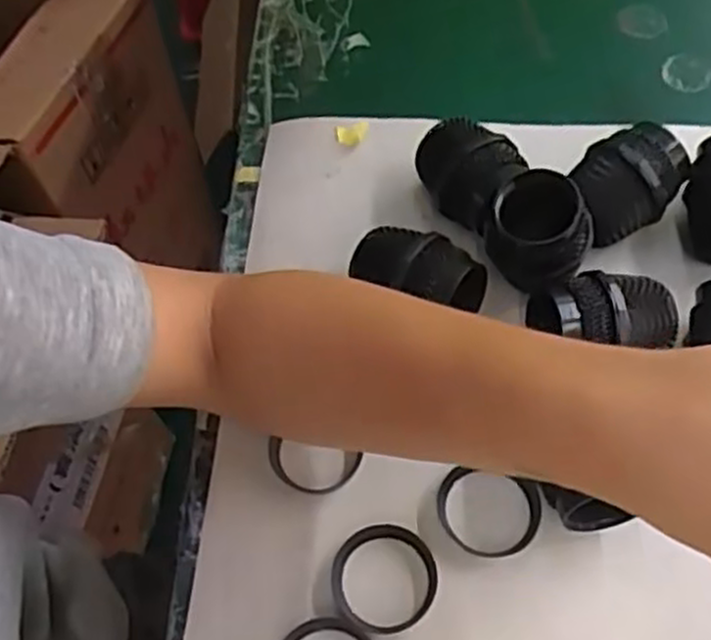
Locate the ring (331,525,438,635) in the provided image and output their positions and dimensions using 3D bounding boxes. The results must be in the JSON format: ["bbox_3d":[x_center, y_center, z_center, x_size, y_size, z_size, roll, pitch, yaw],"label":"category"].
[{"bbox_3d":[0.012,0.111,0.335,0.045,0.004,0.044,-1,63,2],"label":"ring"}]

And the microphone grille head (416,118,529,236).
[{"bbox_3d":[0.058,-0.075,0.408,0.039,0.043,0.056,-38,67,-15],"label":"microphone grille head"}]

